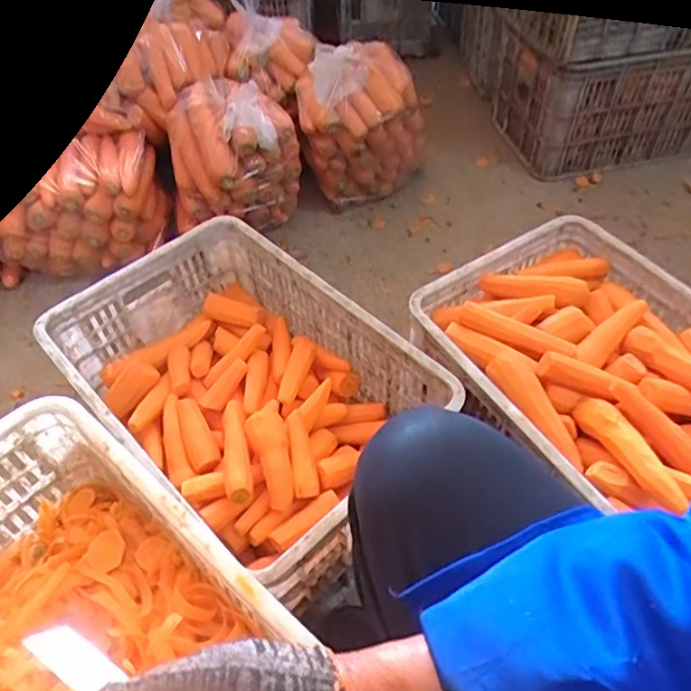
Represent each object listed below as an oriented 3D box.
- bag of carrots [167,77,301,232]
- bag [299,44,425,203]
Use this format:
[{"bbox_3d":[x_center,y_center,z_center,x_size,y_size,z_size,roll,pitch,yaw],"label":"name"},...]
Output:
[{"bbox_3d":[-0.244,-0.384,1.272,0.196,0.262,0.252,36,60,27],"label":"bag of carrots"},{"bbox_3d":[0.041,-0.494,1.364,0.245,0.330,0.219,-36,58,-24],"label":"bag"}]

